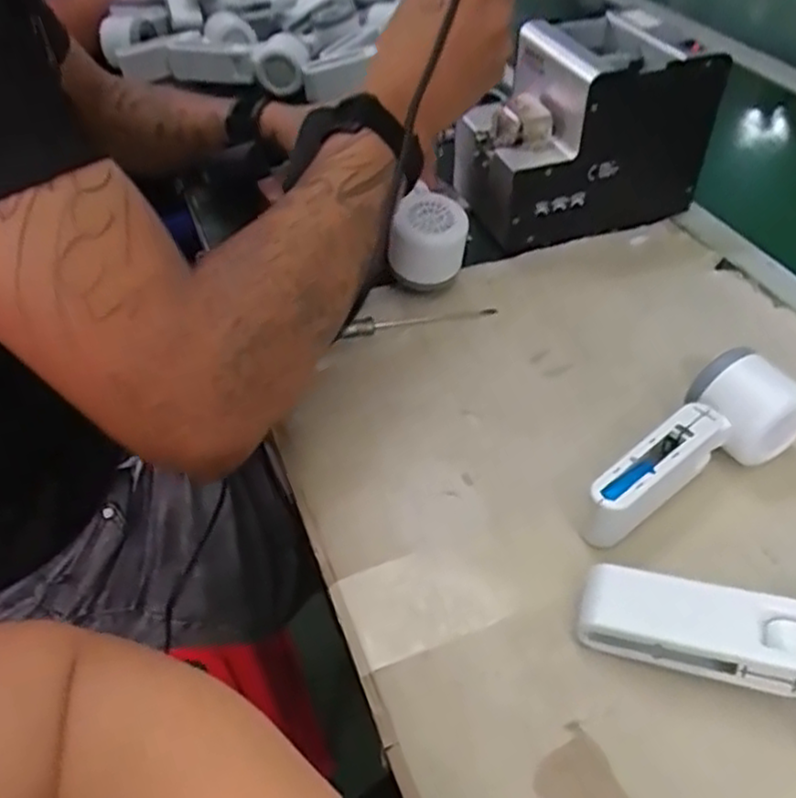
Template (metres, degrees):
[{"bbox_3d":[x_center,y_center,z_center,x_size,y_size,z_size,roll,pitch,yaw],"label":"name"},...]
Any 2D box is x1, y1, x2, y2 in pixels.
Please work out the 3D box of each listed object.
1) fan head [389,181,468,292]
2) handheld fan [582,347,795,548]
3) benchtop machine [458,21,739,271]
[{"bbox_3d":[0.024,-0.114,0.546,0.056,0.060,0.057,3,46,4],"label":"fan head"},{"bbox_3d":[0.175,0.034,0.415,0.062,0.055,0.158,35,55,30],"label":"handheld fan"},{"bbox_3d":[0.146,-0.226,0.611,0.186,0.138,0.127,-16,48,-15],"label":"benchtop machine"}]

